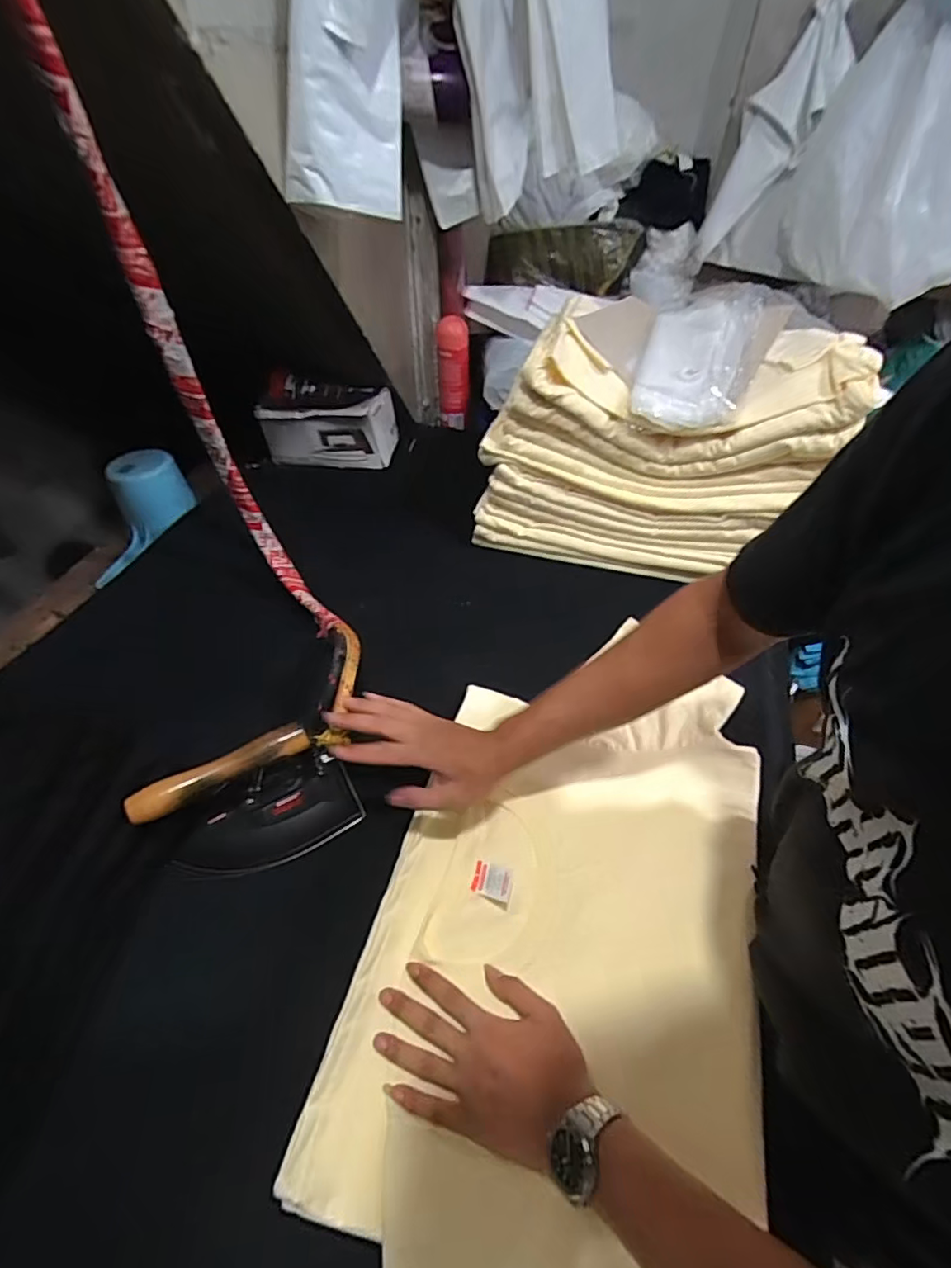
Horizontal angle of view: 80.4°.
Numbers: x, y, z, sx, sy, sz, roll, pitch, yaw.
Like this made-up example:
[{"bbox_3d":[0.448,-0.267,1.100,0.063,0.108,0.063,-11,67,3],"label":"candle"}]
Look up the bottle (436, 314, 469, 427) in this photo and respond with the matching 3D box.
[{"bbox_3d":[-0.043,-0.519,1.128,0.059,0.220,0.050,0,47,0],"label":"bottle"}]

